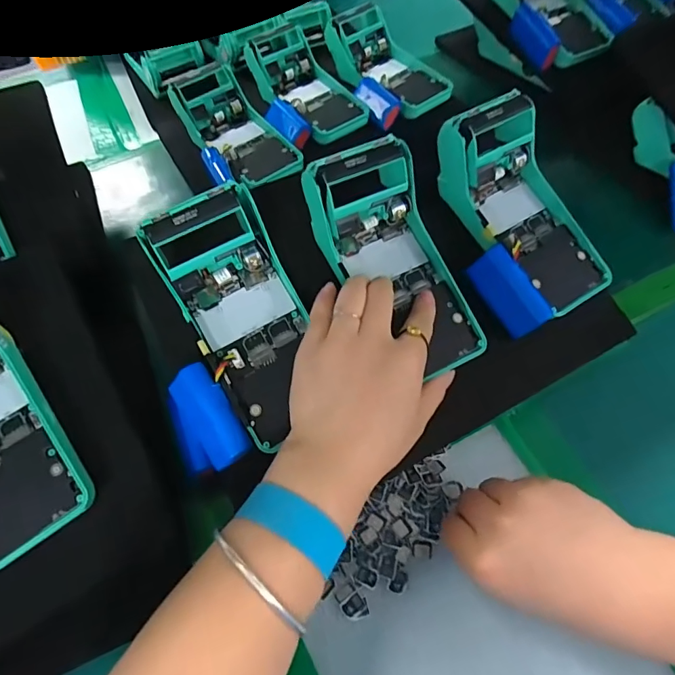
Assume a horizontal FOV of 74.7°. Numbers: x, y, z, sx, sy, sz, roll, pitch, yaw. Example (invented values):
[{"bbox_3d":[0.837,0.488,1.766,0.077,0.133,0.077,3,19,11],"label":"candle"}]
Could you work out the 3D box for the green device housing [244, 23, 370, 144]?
[{"bbox_3d":[-0.040,-0.307,0.548,0.084,0.055,0.179,-30,75,-16],"label":"green device housing"}]

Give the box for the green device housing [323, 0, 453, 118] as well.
[{"bbox_3d":[0.063,-0.351,0.556,0.092,0.060,0.173,-36,63,-19],"label":"green device housing"}]

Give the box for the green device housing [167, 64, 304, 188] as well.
[{"bbox_3d":[-0.117,-0.235,0.507,0.080,0.053,0.176,-35,77,-19],"label":"green device housing"}]

